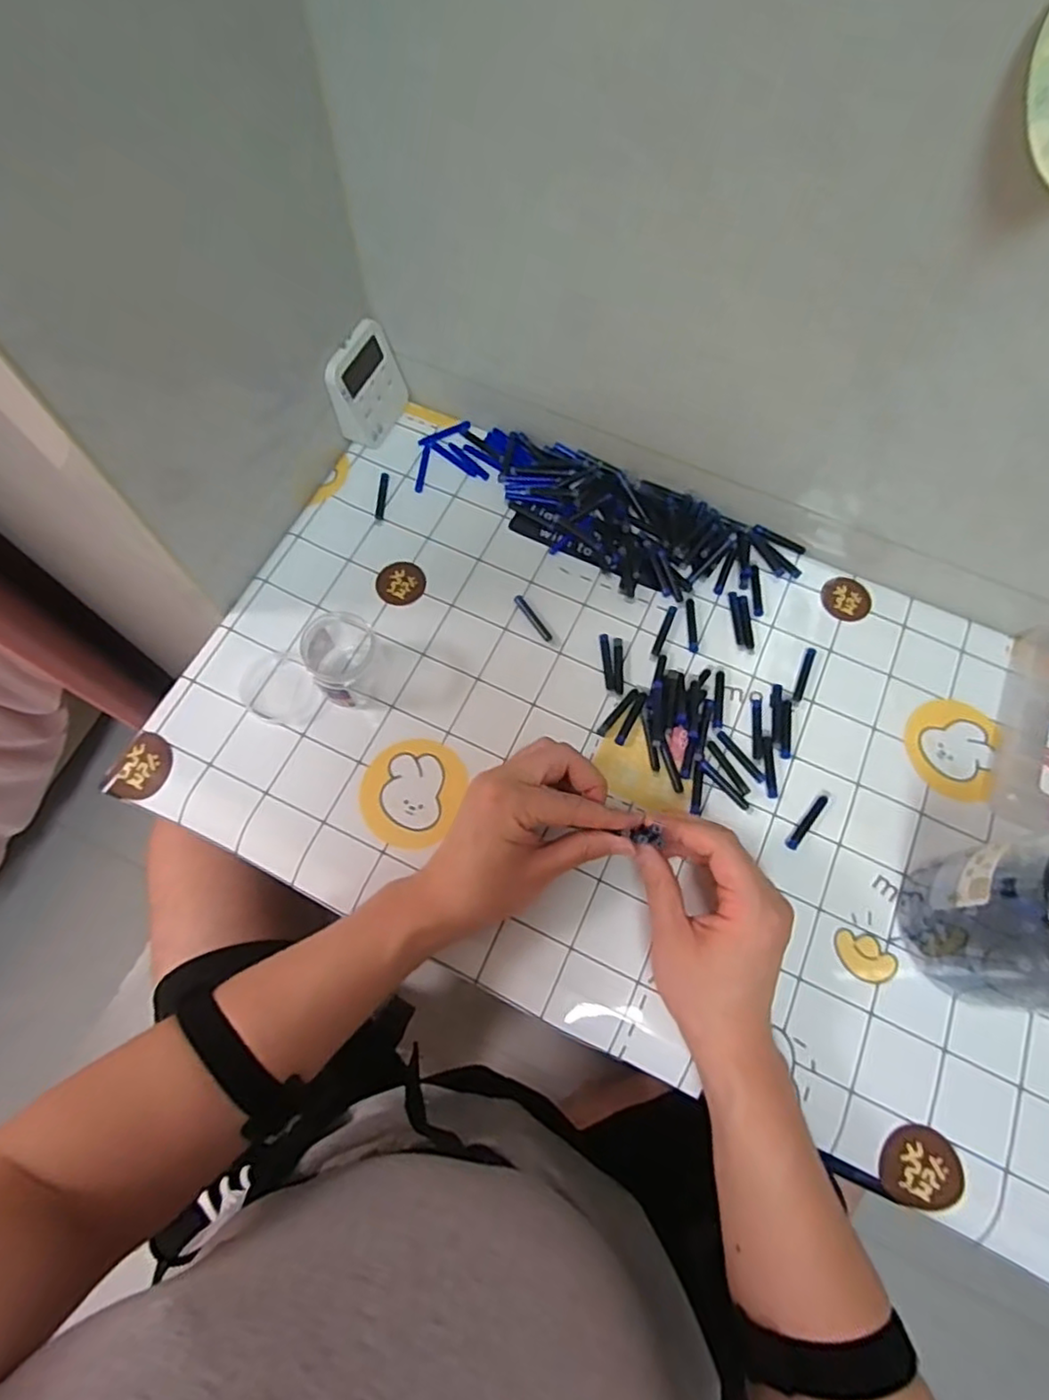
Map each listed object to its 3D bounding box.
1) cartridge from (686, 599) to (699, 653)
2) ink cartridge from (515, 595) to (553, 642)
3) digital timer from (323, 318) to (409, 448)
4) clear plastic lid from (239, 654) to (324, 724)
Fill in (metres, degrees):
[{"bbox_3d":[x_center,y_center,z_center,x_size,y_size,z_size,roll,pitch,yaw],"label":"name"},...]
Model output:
[{"bbox_3d":[0.135,-0.061,0.523,0.007,0.004,0.047,2,70,-1],"label":"cartridge"},{"bbox_3d":[0.007,-0.066,0.523,0.008,0.004,0.048,-31,74,-13],"label":"ink cartridge"},{"bbox_3d":[-0.136,-0.269,0.559,0.019,0.081,0.078,21,71,24],"label":"digital timer"},{"bbox_3d":[-0.185,-0.008,0.492,0.059,0.006,0.050,43,74,13],"label":"clear plastic lid"}]

